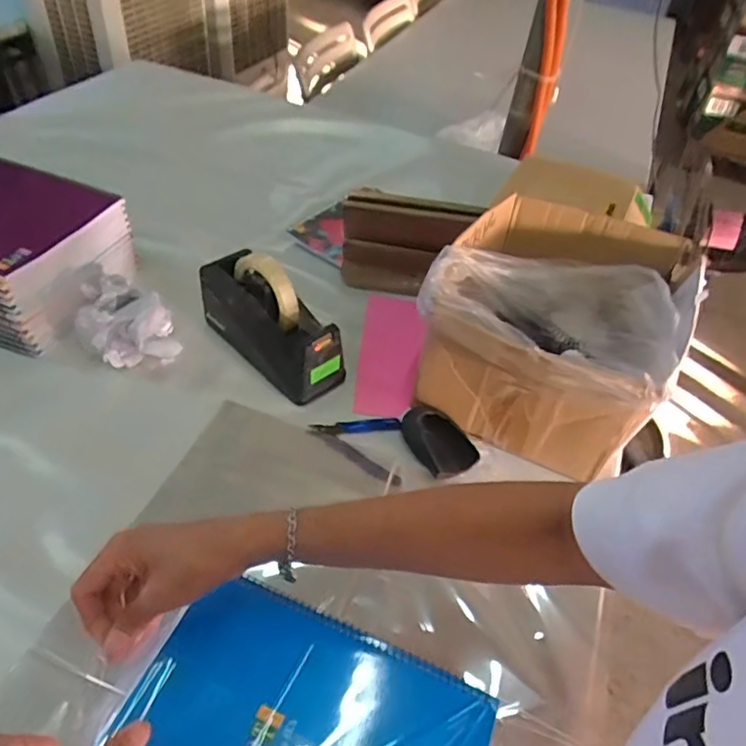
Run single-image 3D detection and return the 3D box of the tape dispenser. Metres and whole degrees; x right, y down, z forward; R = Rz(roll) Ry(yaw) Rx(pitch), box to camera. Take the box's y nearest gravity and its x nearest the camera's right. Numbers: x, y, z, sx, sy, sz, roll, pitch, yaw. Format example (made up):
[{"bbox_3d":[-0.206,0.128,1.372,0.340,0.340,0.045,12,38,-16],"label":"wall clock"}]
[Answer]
[{"bbox_3d":[-0.127,-0.063,0.721,0.192,0.125,0.068,35,52,23],"label":"tape dispenser"}]

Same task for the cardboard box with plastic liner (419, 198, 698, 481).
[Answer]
[{"bbox_3d":[0.218,-0.065,0.721,0.261,0.169,0.306,22,48,13],"label":"cardboard box with plastic liner"}]

